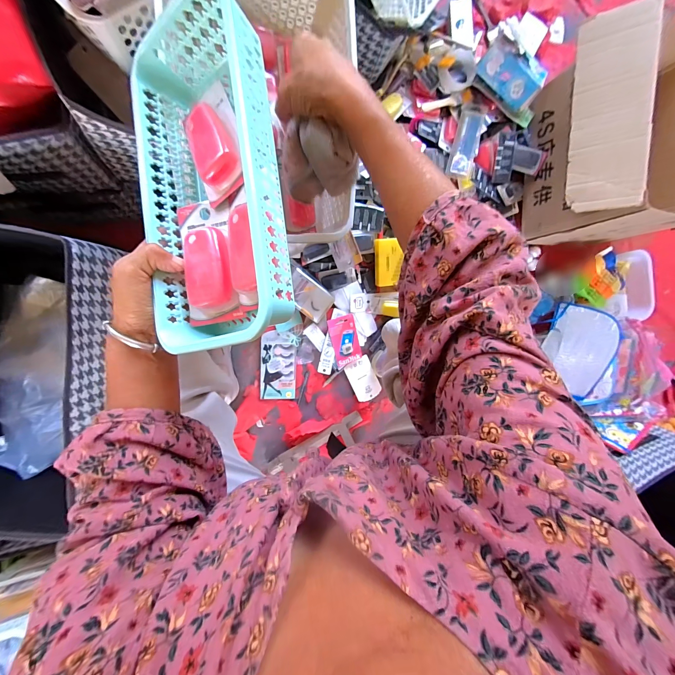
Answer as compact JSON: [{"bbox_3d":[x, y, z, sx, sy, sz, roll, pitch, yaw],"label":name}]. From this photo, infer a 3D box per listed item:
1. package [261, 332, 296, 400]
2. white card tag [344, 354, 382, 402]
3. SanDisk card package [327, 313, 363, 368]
[{"bbox_3d":[-0.155,0.076,0.762,0.091,0.013,0.176,1,97,-6],"label":"package"},{"bbox_3d":[0.073,0.118,0.814,0.074,0.009,0.120,-24,99,-2],"label":"white card tag"},{"bbox_3d":[0.021,0.008,0.763,0.076,0.008,0.128,-19,105,-18],"label":"SanDisk card package"}]

